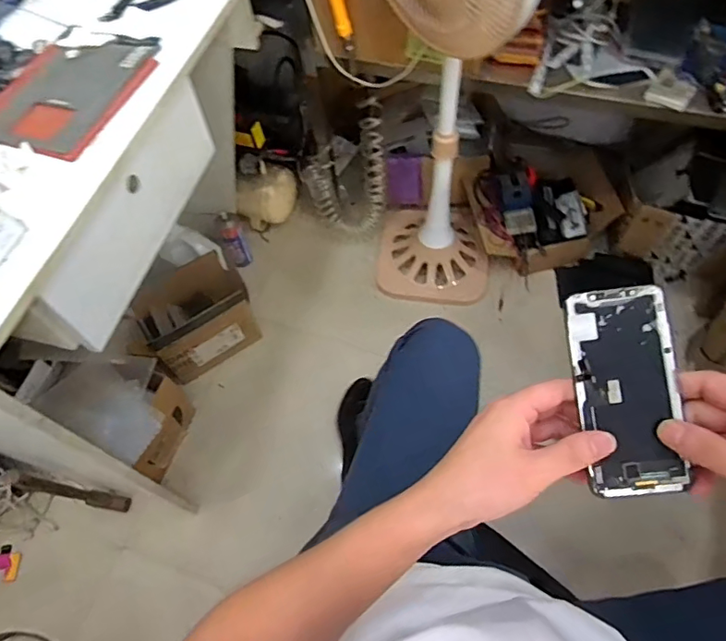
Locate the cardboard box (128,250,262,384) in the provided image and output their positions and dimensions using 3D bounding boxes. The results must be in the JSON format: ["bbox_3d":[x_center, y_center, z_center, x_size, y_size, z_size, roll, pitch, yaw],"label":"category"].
[{"bbox_3d":[-0.399,0.004,1.247,0.261,0.209,0.163,-30,63,-14],"label":"cardboard box"}]

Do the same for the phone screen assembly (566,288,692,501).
[{"bbox_3d":[0.180,0.047,0.351,0.065,0.007,0.138,-8,85,4],"label":"phone screen assembly"}]

